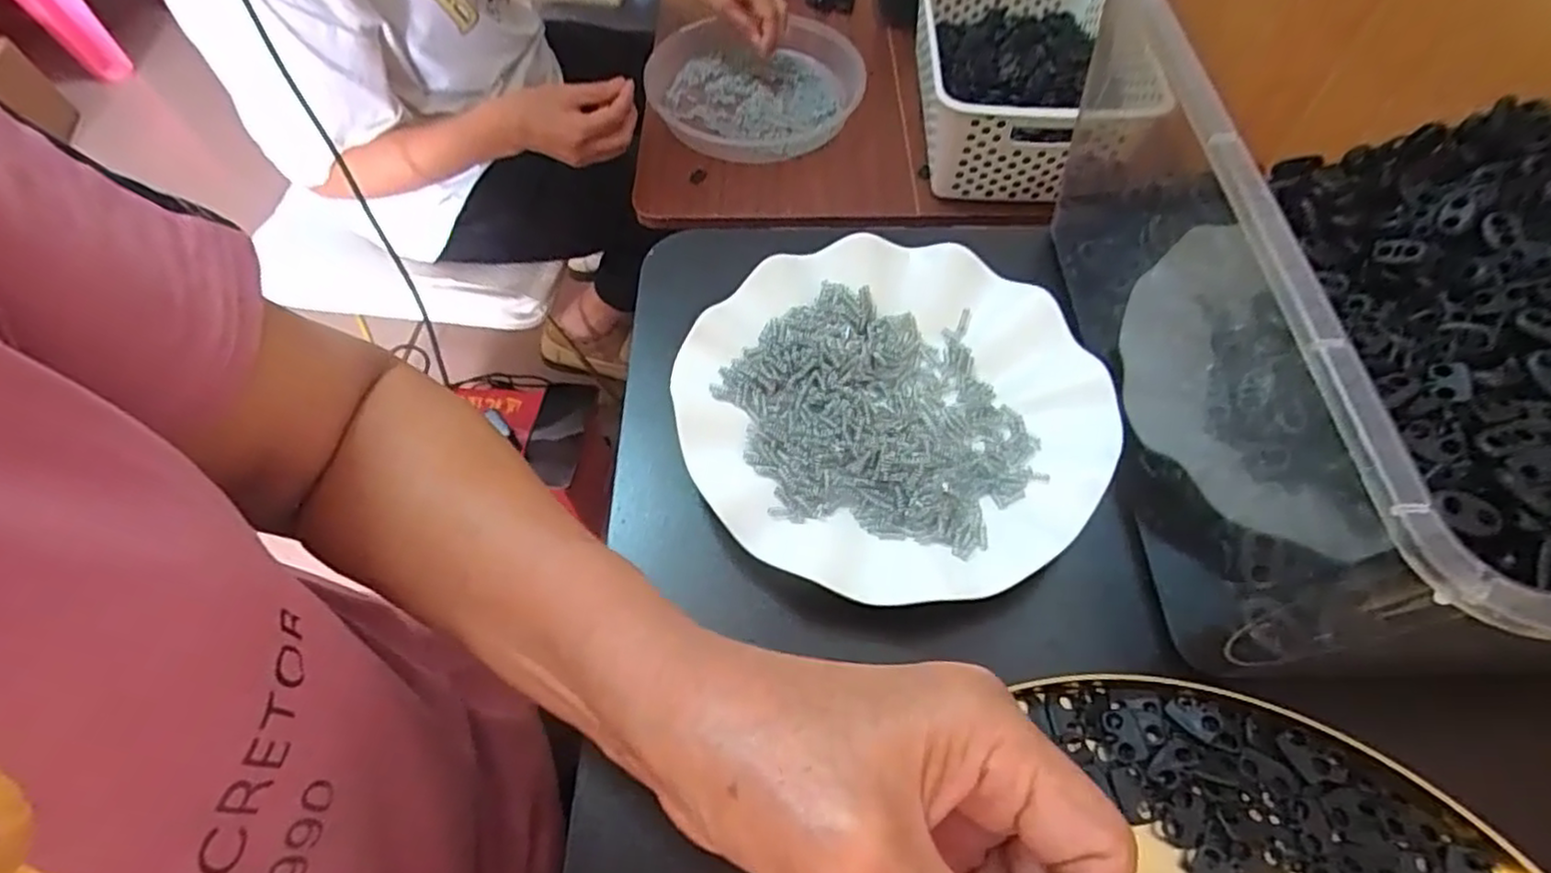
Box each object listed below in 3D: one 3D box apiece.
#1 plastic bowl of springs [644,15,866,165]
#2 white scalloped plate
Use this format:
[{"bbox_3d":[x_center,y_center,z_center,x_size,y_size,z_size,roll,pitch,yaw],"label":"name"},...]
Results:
[{"bbox_3d":[-0.010,-0.385,0.785,0.243,0.057,0.217,-16,60,-9],"label":"plastic bowl of springs"},{"bbox_3d":[0.052,-0.015,0.318,0.177,0.021,0.180,0,59,0],"label":"white scalloped plate"}]

